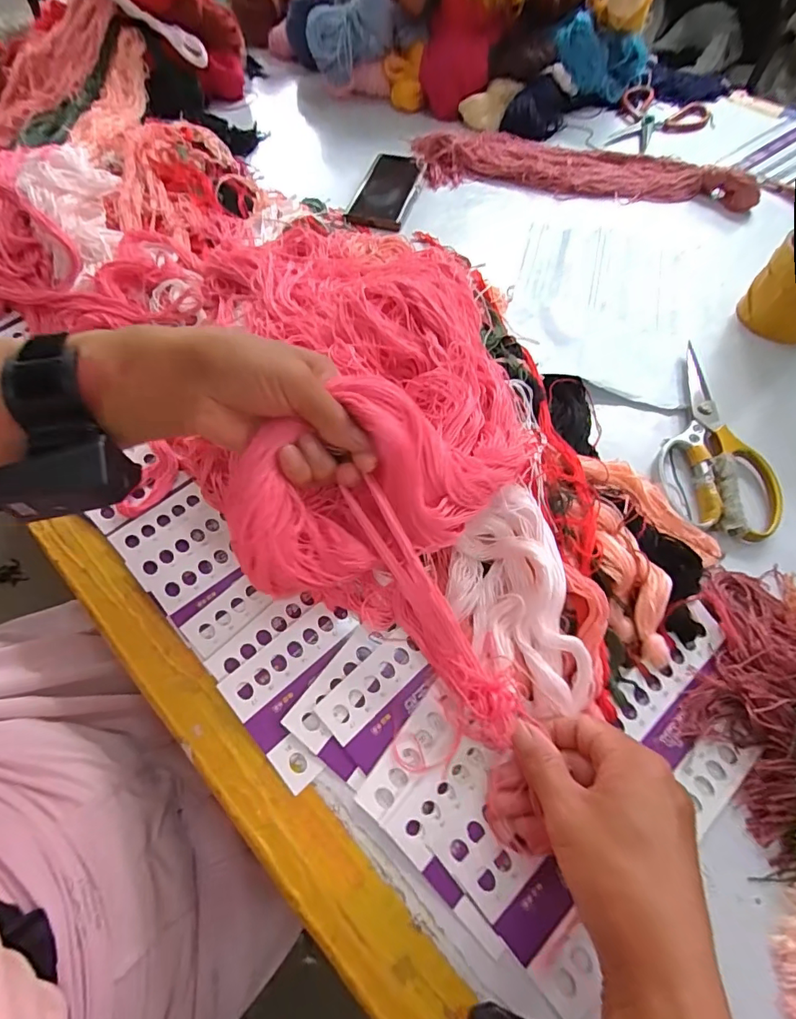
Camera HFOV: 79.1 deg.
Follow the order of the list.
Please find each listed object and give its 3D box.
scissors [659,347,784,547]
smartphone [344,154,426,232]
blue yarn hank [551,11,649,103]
[{"bbox_3d":[0.282,-0.064,0.430,0.090,0.020,0.196,14,61,7],"label":"scissors"},{"bbox_3d":[-0.014,-0.414,0.621,0.078,0.014,0.177,11,60,6],"label":"smartphone"},{"bbox_3d":[0.326,-0.708,0.759,0.202,0.082,0.059,-15,60,-25],"label":"blue yarn hank"}]

